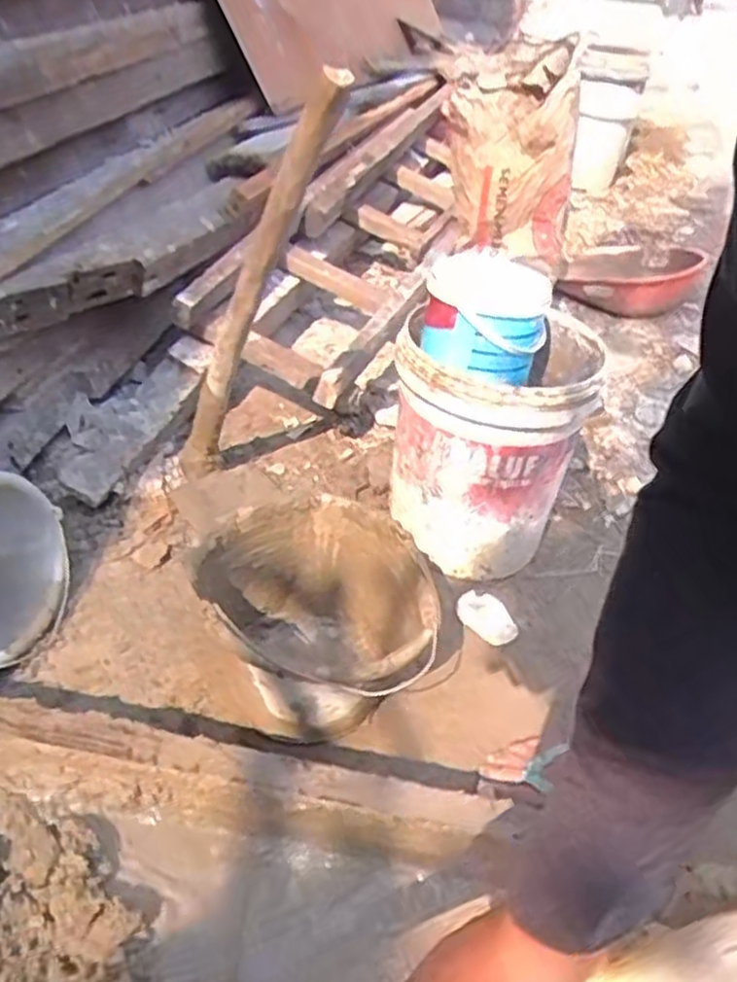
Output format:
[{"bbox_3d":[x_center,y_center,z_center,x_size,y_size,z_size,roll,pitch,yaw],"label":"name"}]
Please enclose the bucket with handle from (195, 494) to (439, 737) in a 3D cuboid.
[{"bbox_3d":[-0.068,0.176,0.987,0.262,0.215,0.276,5,37,-4],"label":"bucket with handle"}]

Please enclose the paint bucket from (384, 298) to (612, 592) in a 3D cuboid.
[{"bbox_3d":[0.191,-0.068,1.269,0.296,0.353,0.296,5,37,-4],"label":"paint bucket"}]

